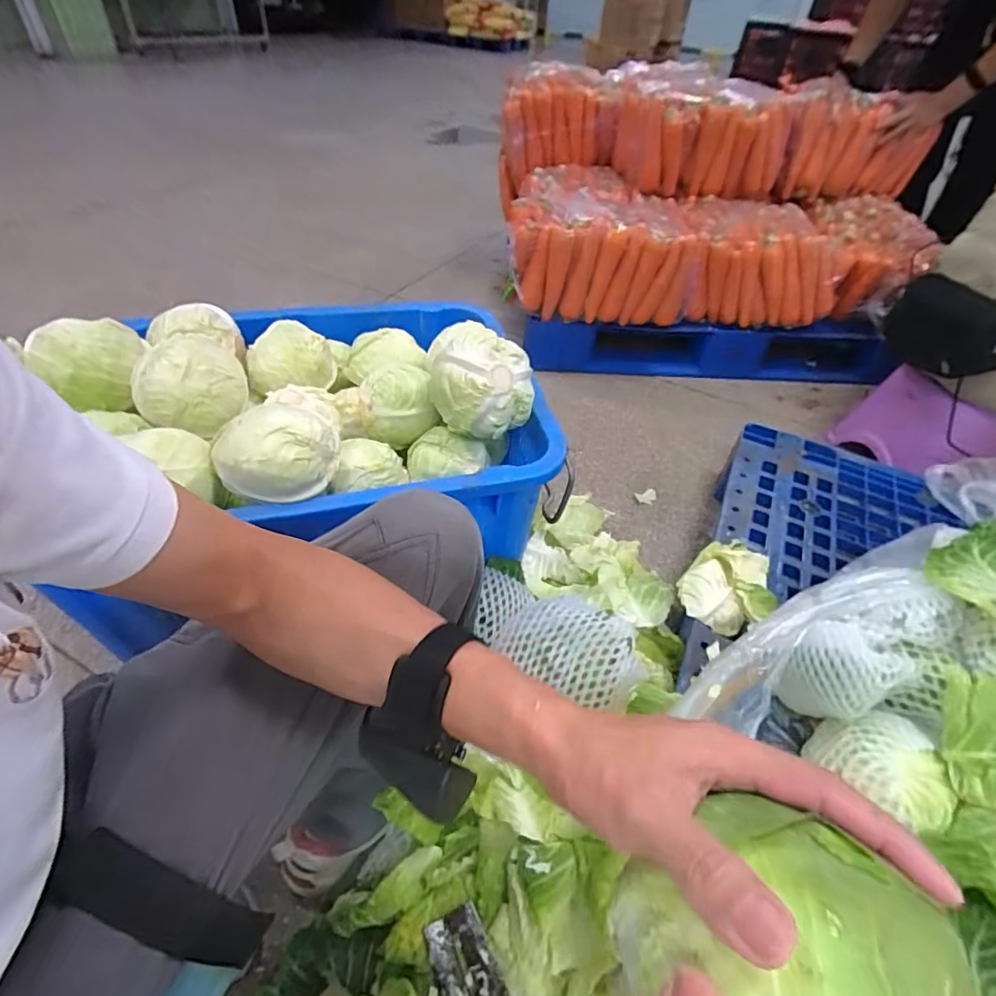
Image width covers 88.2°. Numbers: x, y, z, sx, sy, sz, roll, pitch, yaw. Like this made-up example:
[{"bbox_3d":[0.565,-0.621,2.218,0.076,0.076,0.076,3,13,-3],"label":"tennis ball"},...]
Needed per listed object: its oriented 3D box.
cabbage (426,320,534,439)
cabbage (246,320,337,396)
[{"bbox_3d":[-0.022,-0.152,0.680,0.120,0.112,0.111,-28,54,-29],"label":"cabbage"},{"bbox_3d":[-0.311,-0.206,0.766,0.093,0.084,0.114,16,46,11],"label":"cabbage"}]

